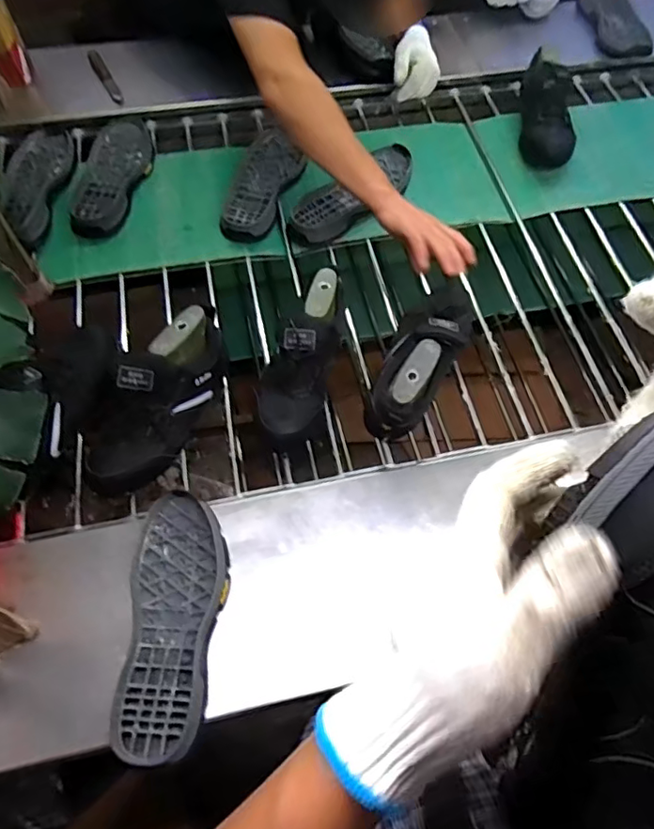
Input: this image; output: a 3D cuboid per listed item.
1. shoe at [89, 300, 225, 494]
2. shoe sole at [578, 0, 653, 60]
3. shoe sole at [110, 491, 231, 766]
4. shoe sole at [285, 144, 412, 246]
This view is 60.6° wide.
[{"bbox_3d":[-0.222,-0.024,0.756,0.096,0.122,0.263,23,64,9],"label":"shoe"},{"bbox_3d":[0.637,-0.872,1.241,0.027,0.082,0.204,-27,87,-54],"label":"shoe sole"},{"bbox_3d":[-0.170,0.225,0.631,0.107,0.034,0.277,-2,63,-4],"label":"shoe sole"},{"bbox_3d":[0.047,-0.397,1.020,0.286,0.044,0.088,-39,71,-20],"label":"shoe sole"}]

